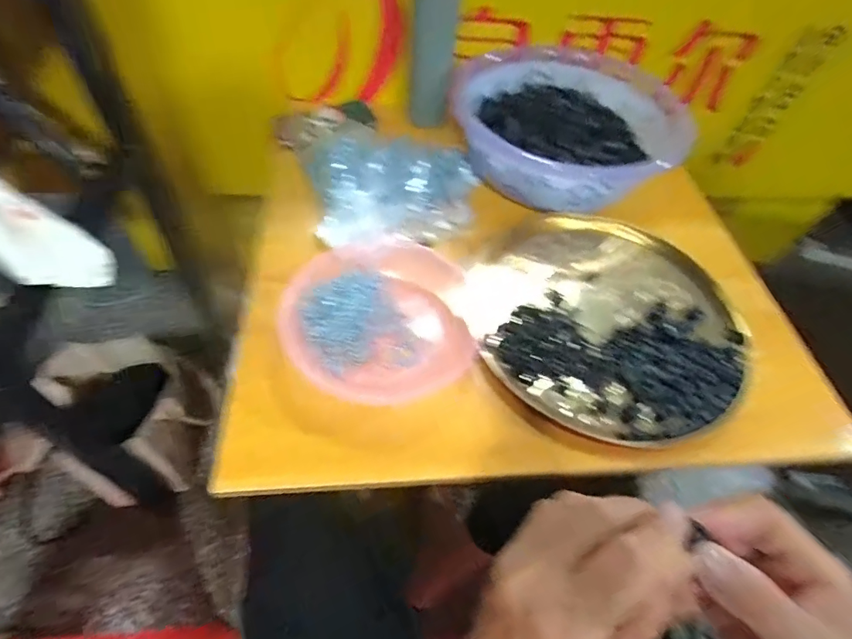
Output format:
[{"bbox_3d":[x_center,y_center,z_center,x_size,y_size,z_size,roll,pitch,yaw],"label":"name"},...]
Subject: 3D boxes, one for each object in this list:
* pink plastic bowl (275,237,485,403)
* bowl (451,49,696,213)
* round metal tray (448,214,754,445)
[{"bbox_3d":[-0.050,-0.006,0.463,0.180,0.047,0.176,3,54,-4],"label":"pink plastic bowl"},{"bbox_3d":[0.166,-0.263,0.588,0.247,0.062,0.274,-28,61,-23],"label":"bowl"},{"bbox_3d":[0.190,-0.006,0.486,0.276,0.016,0.274,2,56,-3],"label":"round metal tray"}]

